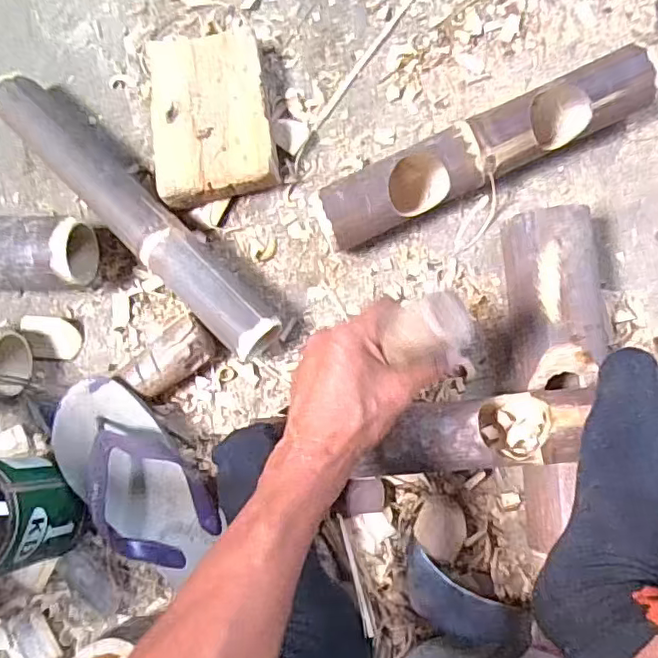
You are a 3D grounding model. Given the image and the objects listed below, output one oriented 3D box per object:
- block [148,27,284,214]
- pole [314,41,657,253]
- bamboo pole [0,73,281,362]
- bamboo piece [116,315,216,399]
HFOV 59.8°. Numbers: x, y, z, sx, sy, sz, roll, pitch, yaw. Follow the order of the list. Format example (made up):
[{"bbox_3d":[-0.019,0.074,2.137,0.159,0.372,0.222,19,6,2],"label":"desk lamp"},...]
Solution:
[{"bbox_3d":[-0.115,-0.209,0.572,0.111,0.048,0.167,-8,82,6],"label":"block"},{"bbox_3d":[0.141,-0.162,0.530,0.315,0.059,0.057,-25,81,4],"label":"pole"},{"bbox_3d":[-0.193,-0.115,0.564,0.372,0.063,0.056,44,90,10],"label":"bamboo pole"},{"bbox_3d":[-0.153,0.031,0.555,0.095,0.043,0.046,-34,80,2],"label":"bamboo piece"}]

